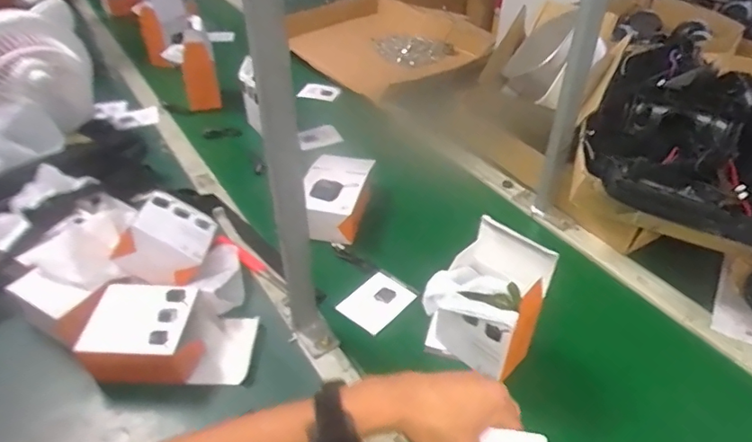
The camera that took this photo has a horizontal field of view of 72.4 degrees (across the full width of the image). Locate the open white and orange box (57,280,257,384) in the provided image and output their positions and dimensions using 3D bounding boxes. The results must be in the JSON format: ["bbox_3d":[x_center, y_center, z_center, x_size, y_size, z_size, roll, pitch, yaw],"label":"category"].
[{"bbox_3d":[-0.256,0.136,0.606,0.210,0.071,0.093,2,39,2],"label":"open white and orange box"}]

